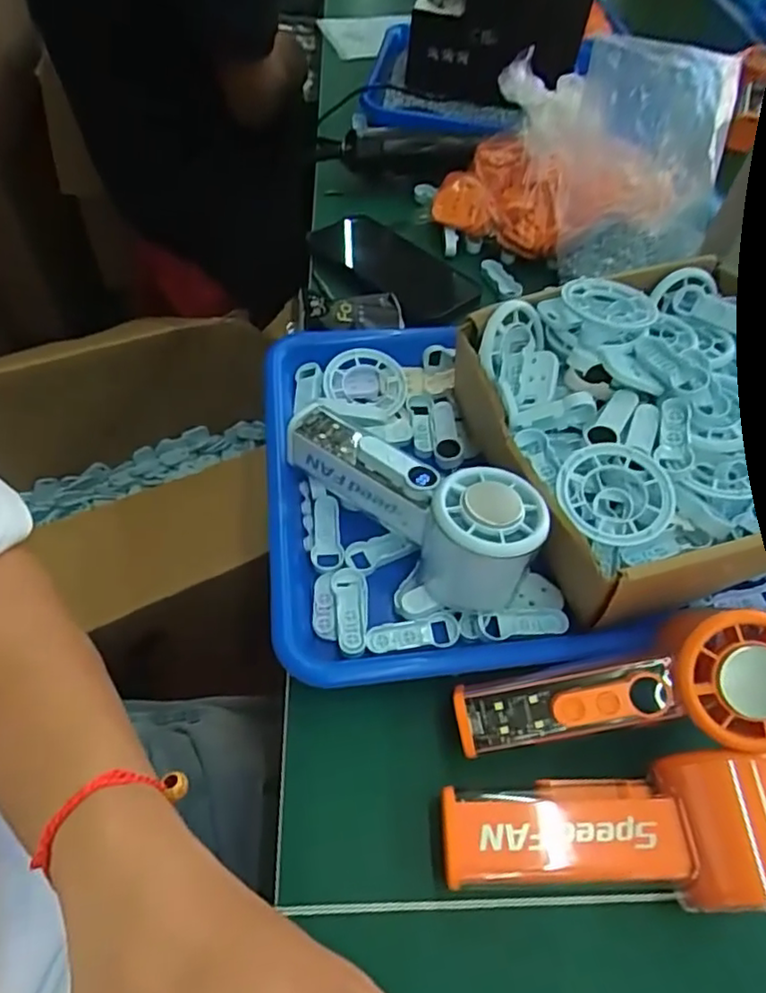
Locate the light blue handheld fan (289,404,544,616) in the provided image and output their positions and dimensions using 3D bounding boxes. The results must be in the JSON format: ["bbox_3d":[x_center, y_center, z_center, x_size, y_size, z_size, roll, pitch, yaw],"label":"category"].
[{"bbox_3d":[0.014,0.001,0.344,0.149,0.068,0.054,35,59,18],"label":"light blue handheld fan"}]

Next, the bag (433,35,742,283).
[{"bbox_3d":[0.157,-0.269,0.480,0.201,0.151,0.092,21,56,9],"label":"bag"}]

